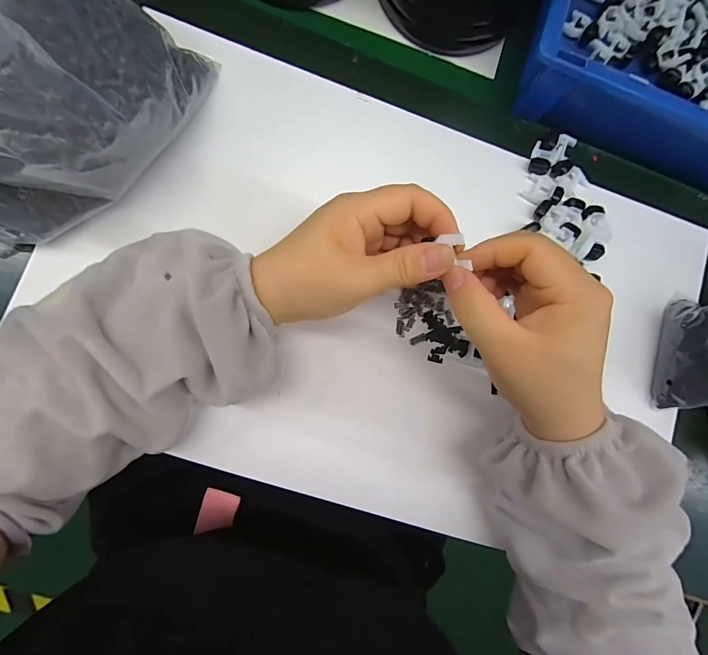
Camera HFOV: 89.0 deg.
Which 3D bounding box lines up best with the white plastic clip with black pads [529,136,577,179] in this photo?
[{"bbox_3d":[0.168,-0.146,0.303,0.036,0.009,0.040,13,83,-6],"label":"white plastic clip with black pads"}]

